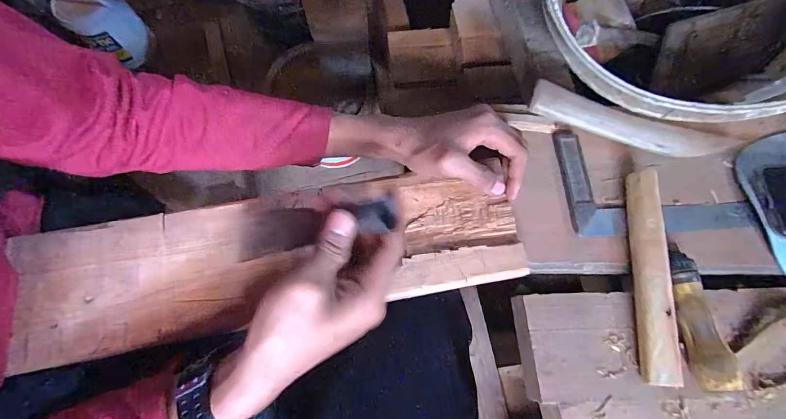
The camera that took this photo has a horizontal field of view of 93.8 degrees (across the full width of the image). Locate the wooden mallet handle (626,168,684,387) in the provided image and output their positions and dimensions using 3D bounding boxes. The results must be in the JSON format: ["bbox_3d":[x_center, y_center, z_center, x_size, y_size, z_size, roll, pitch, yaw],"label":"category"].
[{"bbox_3d":[0.244,0.059,0.349,0.027,0.025,0.196,7,72,0],"label":"wooden mallet handle"}]

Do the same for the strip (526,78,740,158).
[{"bbox_3d":[0.256,-0.091,0.401,0.212,0.028,0.037,20,72,4],"label":"strip"}]

